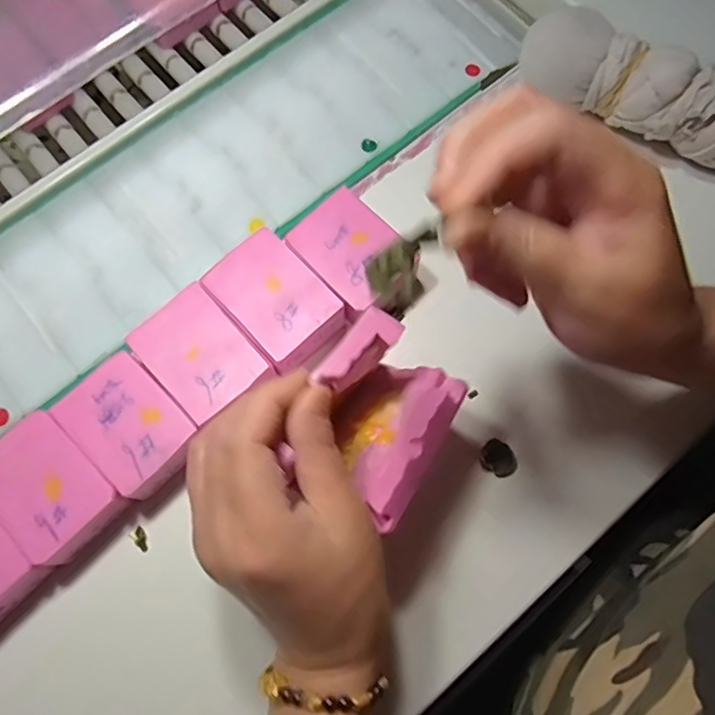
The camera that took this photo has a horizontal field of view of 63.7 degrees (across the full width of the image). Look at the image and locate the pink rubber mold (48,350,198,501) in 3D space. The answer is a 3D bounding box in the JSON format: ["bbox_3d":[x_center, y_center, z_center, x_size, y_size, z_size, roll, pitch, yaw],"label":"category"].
[{"bbox_3d":[-0.125,0.039,0.325,0.051,0.027,0.072,-44,80,-12],"label":"pink rubber mold"}]

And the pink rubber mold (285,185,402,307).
[{"bbox_3d":[-0.004,-0.063,0.353,0.066,0.030,0.053,44,78,10],"label":"pink rubber mold"}]

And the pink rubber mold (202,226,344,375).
[{"bbox_3d":[-0.048,-0.032,0.344,0.051,0.029,0.077,-42,80,-11],"label":"pink rubber mold"}]

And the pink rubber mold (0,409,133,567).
[{"bbox_3d":[-0.167,0.071,0.316,0.073,0.029,0.052,44,78,10],"label":"pink rubber mold"}]

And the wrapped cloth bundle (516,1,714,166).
[{"bbox_3d":[0.216,-0.149,0.367,0.235,0.059,0.056,32,76,7],"label":"wrapped cloth bundle"}]

